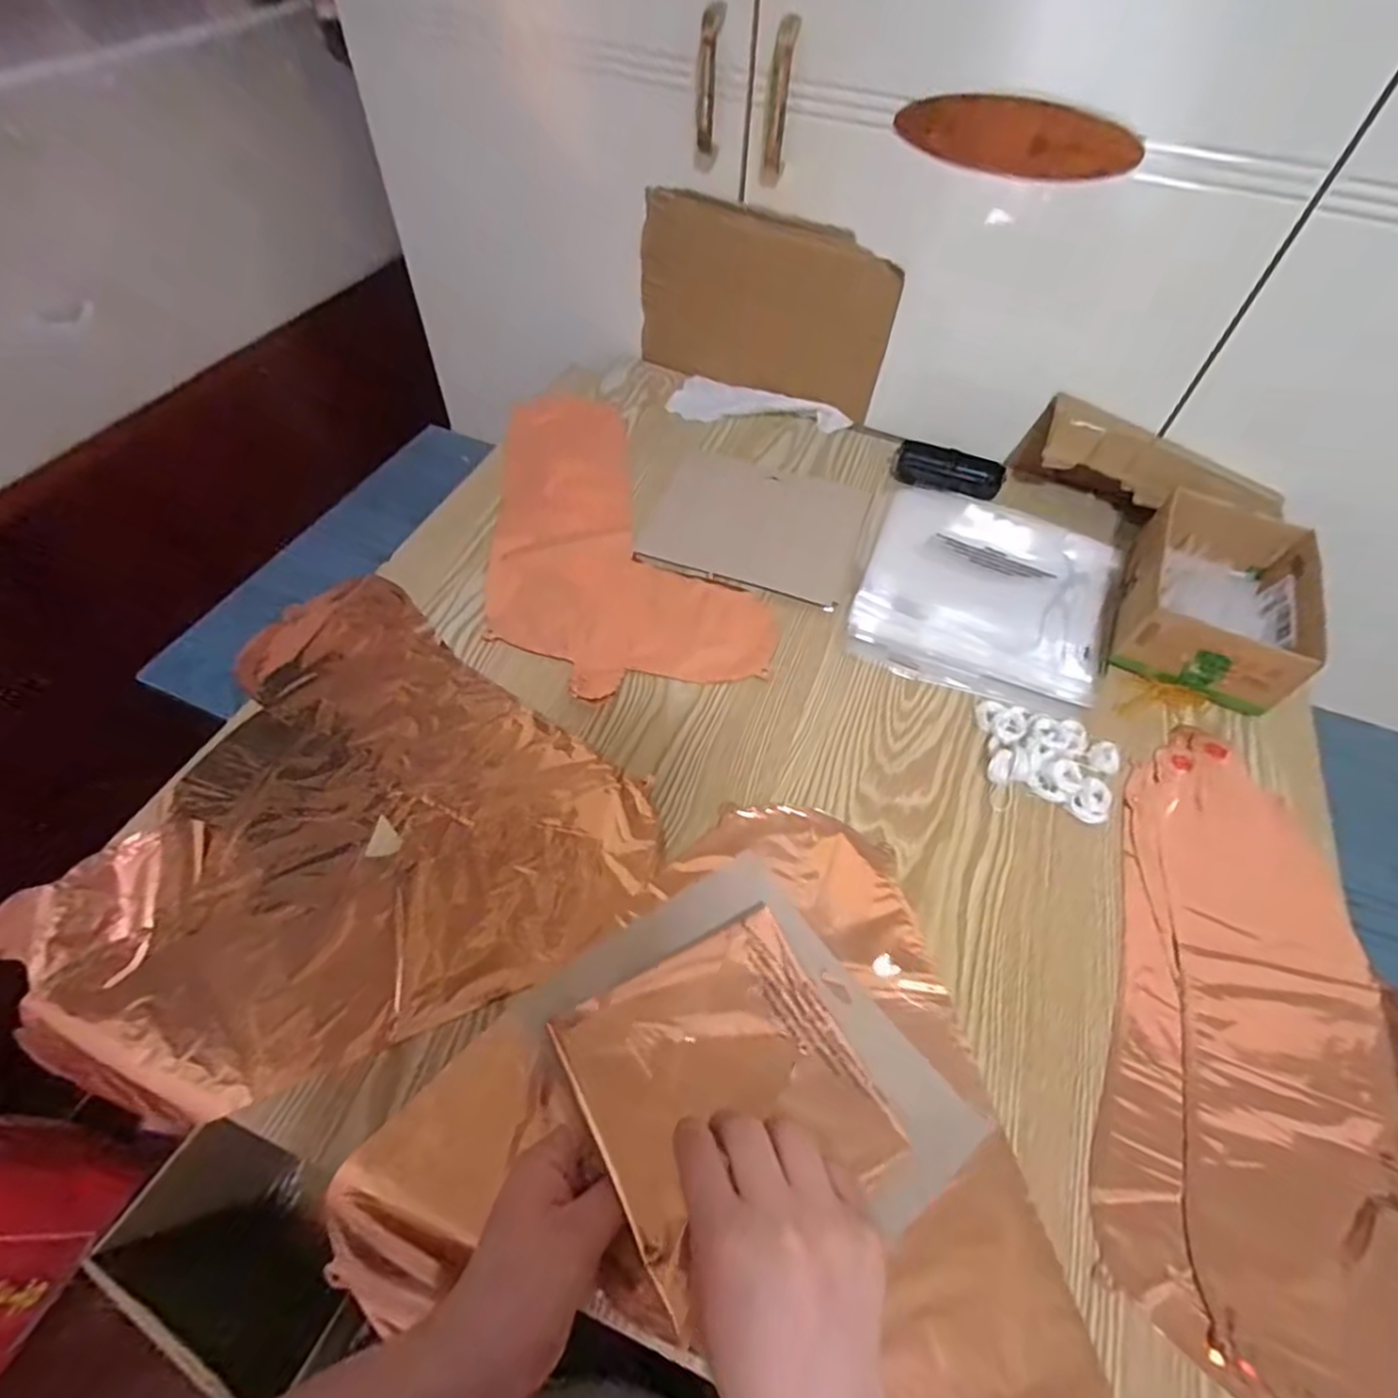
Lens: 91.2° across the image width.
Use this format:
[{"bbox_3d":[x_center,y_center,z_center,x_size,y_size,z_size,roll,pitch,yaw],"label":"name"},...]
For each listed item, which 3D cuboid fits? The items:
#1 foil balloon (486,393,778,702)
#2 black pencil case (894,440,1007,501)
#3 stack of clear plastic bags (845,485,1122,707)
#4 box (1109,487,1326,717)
[{"bbox_3d":[-0.092,-0.172,0.662,0.226,0.010,0.411,-11,57,-10],"label":"foil balloon"},{"bbox_3d":[0.263,-0.241,0.722,0.110,0.032,0.033,25,58,14],"label":"black pencil case"},{"bbox_3d":[0.262,-0.096,0.623,0.213,0.017,0.229,20,57,11],"label":"stack of clear plastic bags"},{"bbox_3d":[0.447,-0.088,0.593,0.134,0.062,0.188,22,57,12],"label":"box"}]

